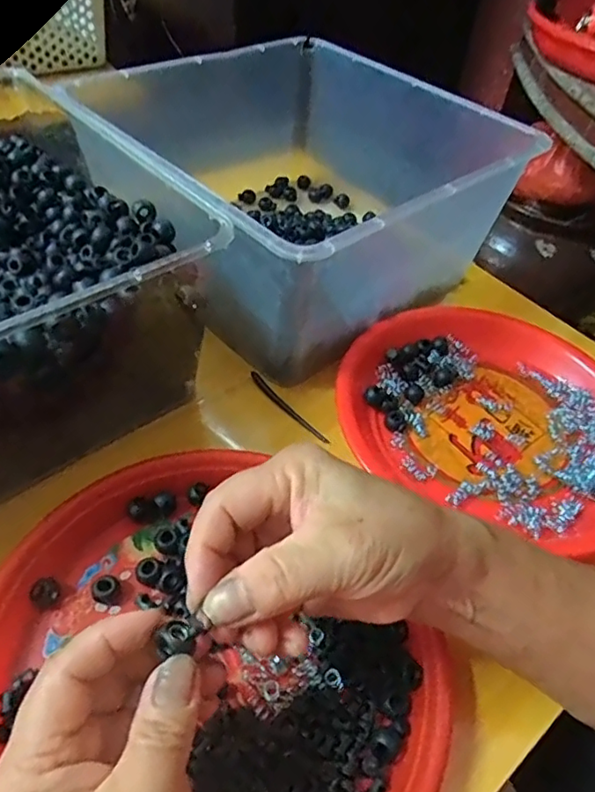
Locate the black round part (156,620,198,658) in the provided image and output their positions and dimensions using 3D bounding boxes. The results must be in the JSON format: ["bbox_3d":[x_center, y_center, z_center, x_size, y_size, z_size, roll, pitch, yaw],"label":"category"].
[{"bbox_3d":[-0.045,0.091,0.214,0.014,0.010,0.013,3,47,-4],"label":"black round part"}]

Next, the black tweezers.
[{"bbox_3d":[-0.008,0.009,0.426,0.007,0.010,0.082,-33,59,-31],"label":"black tweezers"}]

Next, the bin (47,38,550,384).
[{"bbox_3d":[-0.001,-0.182,0.503,0.296,0.139,0.293,-33,59,-31],"label":"bin"}]

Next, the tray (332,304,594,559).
[{"bbox_3d":[0.150,0.009,0.430,0.226,0.026,0.193,21,49,13],"label":"tray"}]

